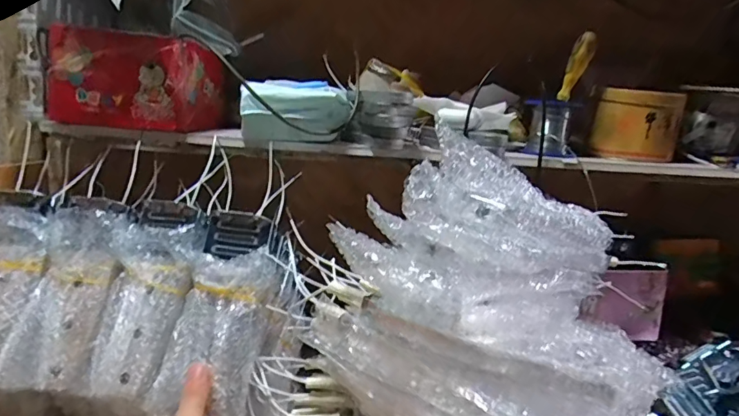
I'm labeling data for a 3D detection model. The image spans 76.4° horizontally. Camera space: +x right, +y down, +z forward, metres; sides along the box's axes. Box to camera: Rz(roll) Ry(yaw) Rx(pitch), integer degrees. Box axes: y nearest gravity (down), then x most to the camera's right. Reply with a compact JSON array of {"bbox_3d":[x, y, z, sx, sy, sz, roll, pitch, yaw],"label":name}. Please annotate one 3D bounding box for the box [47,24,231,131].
[{"bbox_3d":[-0.236,-0.131,0.509,0.141,0.083,0.145,4,10,-2],"label":"box"}]

